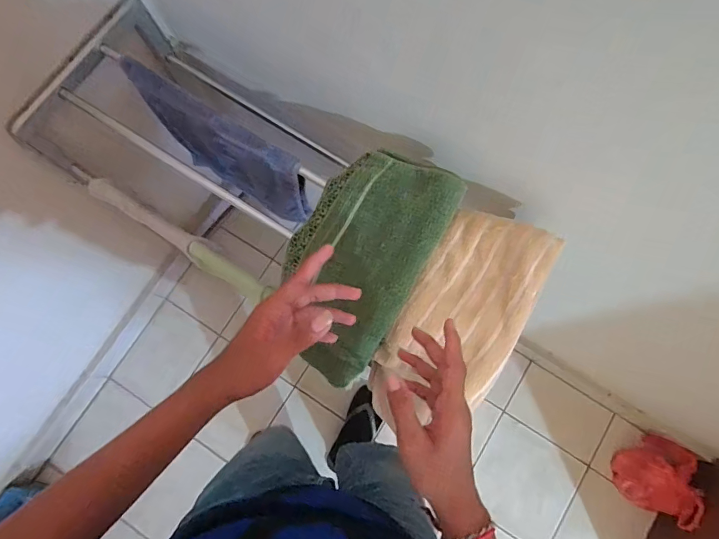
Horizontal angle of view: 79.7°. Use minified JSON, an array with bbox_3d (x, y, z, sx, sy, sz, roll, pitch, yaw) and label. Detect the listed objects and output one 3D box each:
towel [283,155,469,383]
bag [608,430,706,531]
[{"bbox_3d":[-0.006,-0.014,0.613,0.180,0.089,0.320,29,80,6],"label":"towel"},{"bbox_3d":[0.845,0.584,1.218,0.173,0.148,0.196,25,79,5],"label":"bag"}]

